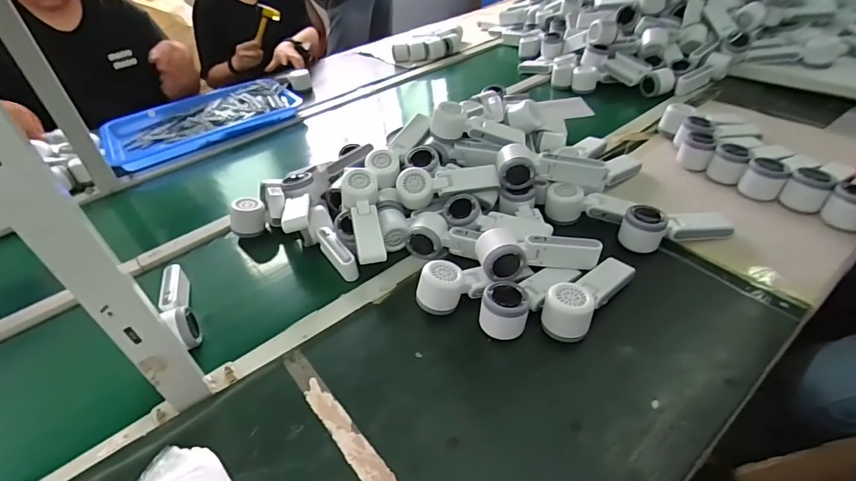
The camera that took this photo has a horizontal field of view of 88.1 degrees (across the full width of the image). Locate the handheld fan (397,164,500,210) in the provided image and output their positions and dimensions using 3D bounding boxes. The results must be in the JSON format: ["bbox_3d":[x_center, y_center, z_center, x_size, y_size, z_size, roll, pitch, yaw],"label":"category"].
[{"bbox_3d":[0.033,-0.093,0.720,0.164,0.048,0.047,-10,39,-4],"label":"handheld fan"}]

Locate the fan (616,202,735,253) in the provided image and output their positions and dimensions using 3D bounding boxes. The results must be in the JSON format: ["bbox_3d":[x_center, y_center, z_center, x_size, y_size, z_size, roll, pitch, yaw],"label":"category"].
[{"bbox_3d":[0.364,-0.017,0.652,0.150,0.057,0.065,2,40,11],"label":"fan"}]

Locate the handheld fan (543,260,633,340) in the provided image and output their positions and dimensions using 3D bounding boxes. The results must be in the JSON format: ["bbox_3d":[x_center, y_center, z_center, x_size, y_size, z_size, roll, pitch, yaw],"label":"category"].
[{"bbox_3d":[0.210,0.067,0.580,0.058,0.059,0.165,28,51,35],"label":"handheld fan"}]

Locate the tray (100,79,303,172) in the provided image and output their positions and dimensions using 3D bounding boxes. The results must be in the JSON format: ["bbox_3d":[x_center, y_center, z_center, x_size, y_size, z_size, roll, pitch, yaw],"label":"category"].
[{"bbox_3d":[-0.595,-0.322,1.180,0.476,0.038,0.317,-24,42,-20],"label":"tray"}]

